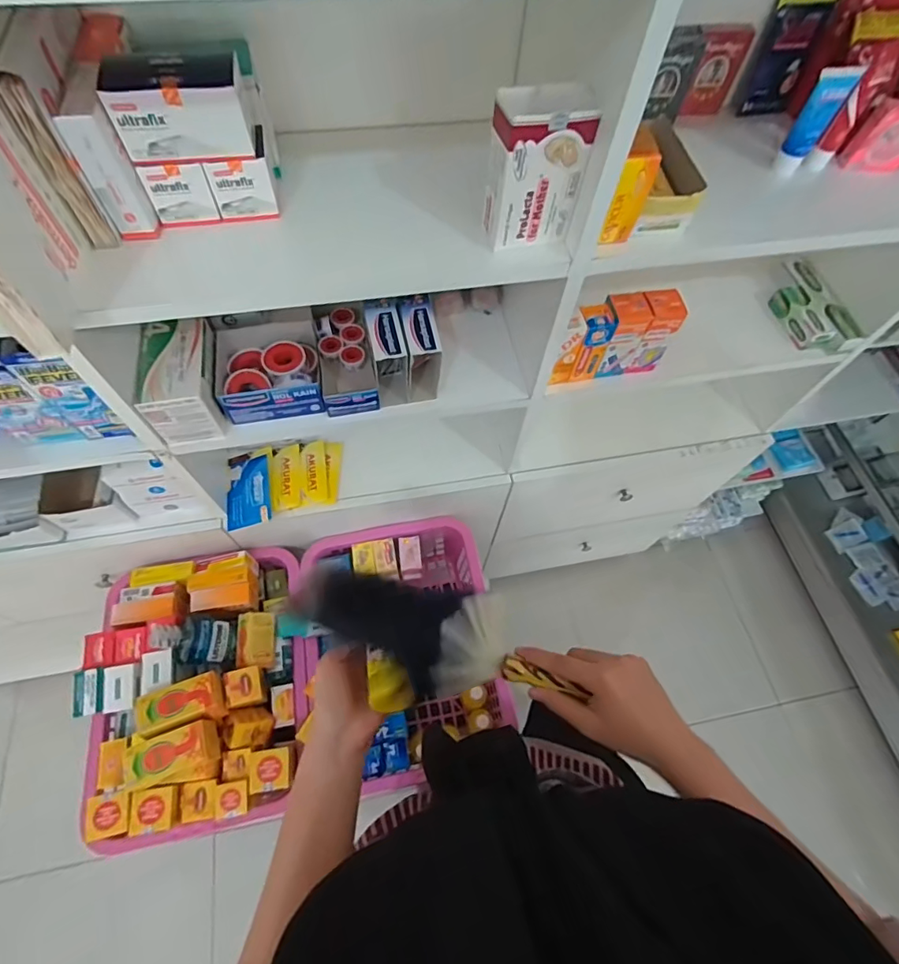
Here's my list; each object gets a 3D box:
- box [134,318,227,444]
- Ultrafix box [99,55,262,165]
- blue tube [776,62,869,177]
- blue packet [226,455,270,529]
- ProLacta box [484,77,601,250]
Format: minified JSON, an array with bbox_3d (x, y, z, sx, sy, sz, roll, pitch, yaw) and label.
[{"bbox_3d":[-0.322,-0.123,0.604,0.074,0.084,0.120,-10,63,-8],"label":"box"},{"bbox_3d":[-0.225,-0.322,0.419,0.103,0.060,0.060,-9,63,-7],"label":"Ultrafix box"},{"bbox_3d":[0.387,-0.384,0.524,0.032,0.094,0.033,35,66,14],"label":"blue tube"},{"bbox_3d":[-0.328,0.016,0.804,0.069,0.025,0.114,-8,63,-7],"label":"blue packet"},{"bbox_3d":[0.073,-0.276,0.441,0.084,0.114,0.045,-15,64,-10],"label":"ProLacta box"}]

